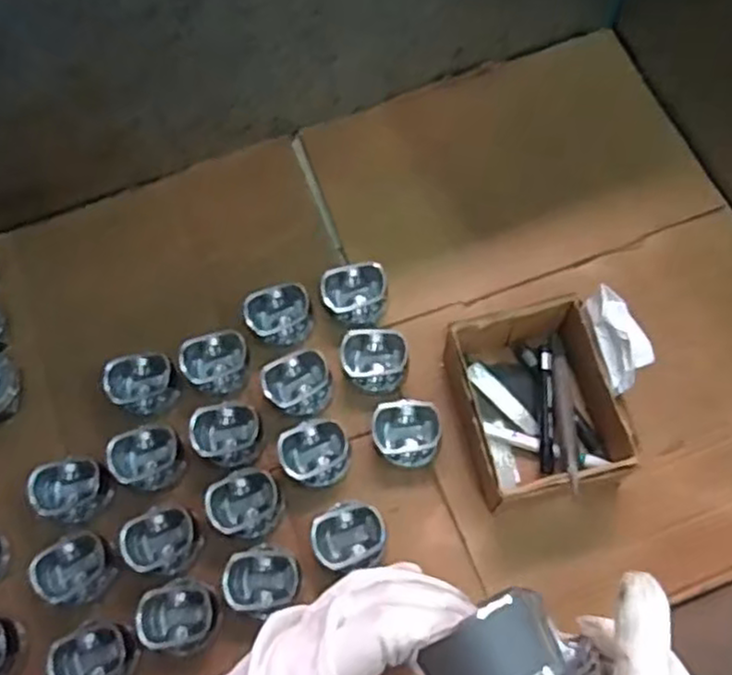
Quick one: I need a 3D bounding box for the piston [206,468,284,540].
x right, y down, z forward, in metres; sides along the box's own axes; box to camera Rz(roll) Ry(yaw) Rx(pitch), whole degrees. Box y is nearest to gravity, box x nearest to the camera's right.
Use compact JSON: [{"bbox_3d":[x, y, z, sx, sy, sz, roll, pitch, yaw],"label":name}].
[{"bbox_3d":[-0.130,0.182,0.787,0.076,0.045,0.071,-1,70,2],"label":"piston"}]

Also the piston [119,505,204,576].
[{"bbox_3d":[-0.223,0.219,0.779,0.081,0.047,0.076,-1,70,2],"label":"piston"}]

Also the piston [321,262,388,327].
[{"bbox_3d":[-0.012,-0.052,0.886,0.081,0.045,0.074,-1,70,2],"label":"piston"}]

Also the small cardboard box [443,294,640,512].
[{"bbox_3d":[0.185,0.074,0.803,0.153,0.094,0.201,-15,70,-3],"label":"small cardboard box"}]

